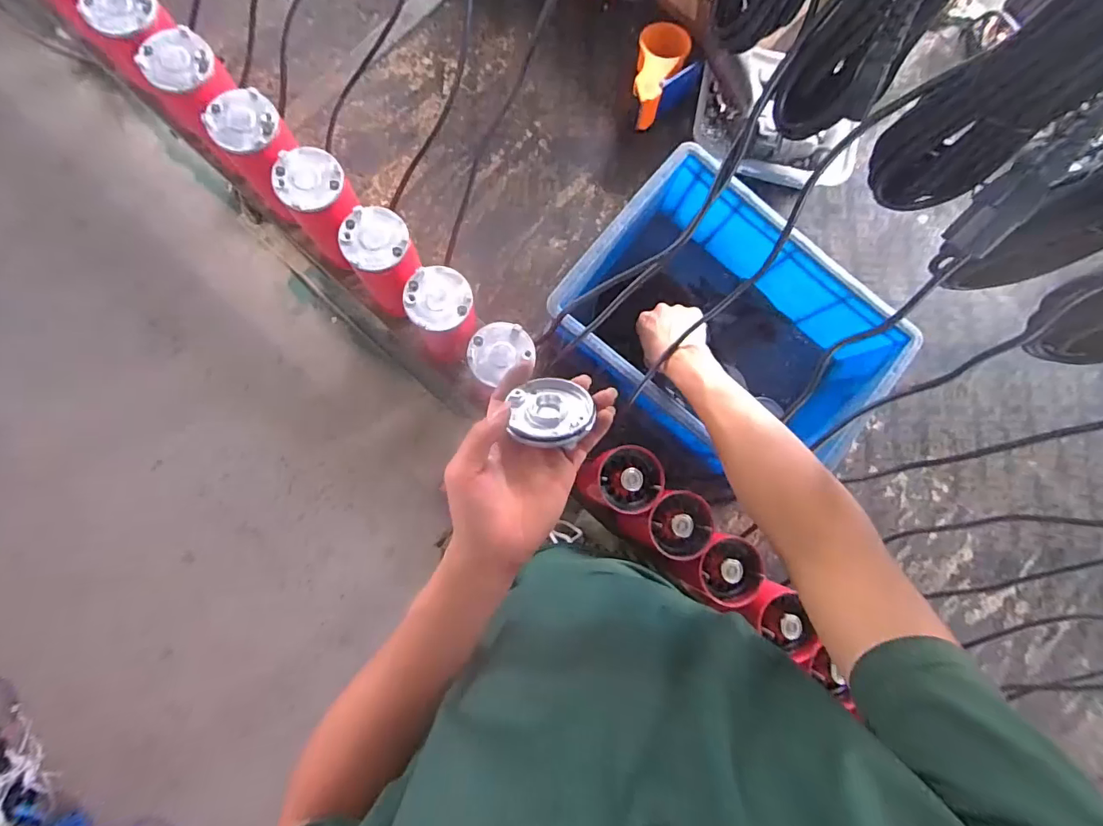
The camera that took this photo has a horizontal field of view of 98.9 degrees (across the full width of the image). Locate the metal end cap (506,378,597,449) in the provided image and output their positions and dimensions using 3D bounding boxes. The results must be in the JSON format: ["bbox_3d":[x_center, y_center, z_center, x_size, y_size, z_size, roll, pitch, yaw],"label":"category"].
[{"bbox_3d":[-0.001,-0.006,0.385,0.064,0.070,0.017,-1,135,2],"label":"metal end cap"}]

